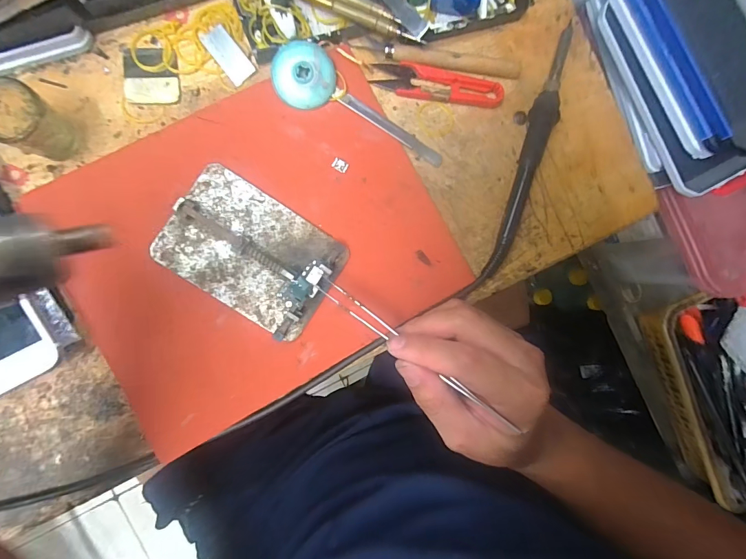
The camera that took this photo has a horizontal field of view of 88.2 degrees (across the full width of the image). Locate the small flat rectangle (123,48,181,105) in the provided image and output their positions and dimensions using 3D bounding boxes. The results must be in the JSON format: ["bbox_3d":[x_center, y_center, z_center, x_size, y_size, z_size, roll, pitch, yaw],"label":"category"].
[{"bbox_3d":[-0.155,-0.142,0.268,0.035,0.004,0.038,-4,90,-7],"label":"small flat rectangle"}]

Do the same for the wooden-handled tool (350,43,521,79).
[{"bbox_3d":[0.050,-0.166,0.290,0.124,0.010,0.013,6,89,-7],"label":"wooden-handled tool"}]

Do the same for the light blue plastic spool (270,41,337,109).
[{"bbox_3d":[-0.049,-0.144,0.272,0.043,0.017,0.041,0,90,-7],"label":"light blue plastic spool"}]

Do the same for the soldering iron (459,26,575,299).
[{"bbox_3d":[0.119,-0.086,0.296,0.027,0.018,0.212,20,87,-7],"label":"soldering iron"}]

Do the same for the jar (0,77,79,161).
[{"bbox_3d":[-0.209,-0.095,0.239,0.035,0.046,0.033,0,90,-7],"label":"jar"}]

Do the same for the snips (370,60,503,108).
[{"bbox_3d":[0.050,-0.147,0.293,0.100,0.009,0.022,9,89,-7],"label":"snips"}]

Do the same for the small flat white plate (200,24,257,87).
[{"bbox_3d":[-0.104,-0.161,0.275,0.019,0.006,0.041,-40,104,-6],"label":"small flat white plate"}]

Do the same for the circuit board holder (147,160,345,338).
[{"bbox_3d":[-0.084,-0.019,0.266,0.114,0.017,0.080,33,86,-6],"label":"circuit board holder"}]

